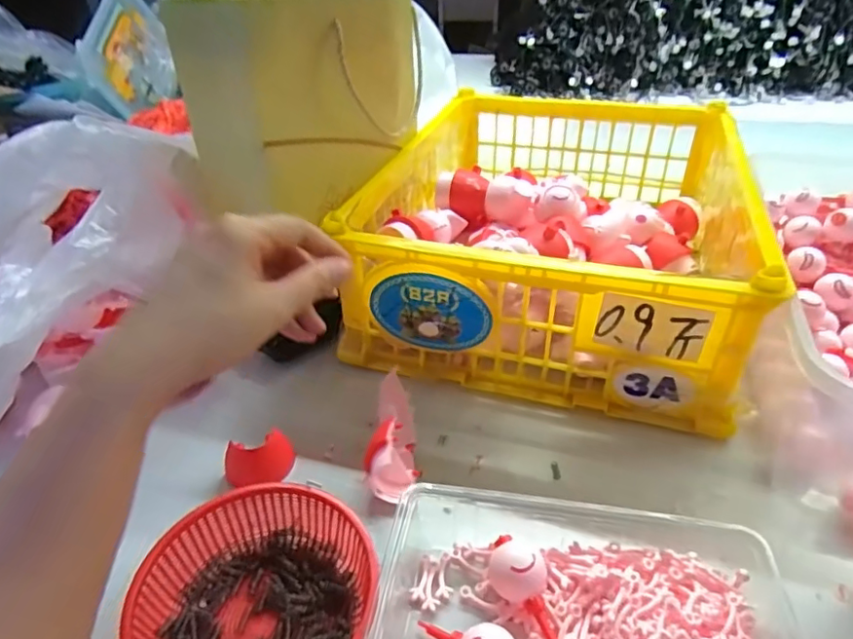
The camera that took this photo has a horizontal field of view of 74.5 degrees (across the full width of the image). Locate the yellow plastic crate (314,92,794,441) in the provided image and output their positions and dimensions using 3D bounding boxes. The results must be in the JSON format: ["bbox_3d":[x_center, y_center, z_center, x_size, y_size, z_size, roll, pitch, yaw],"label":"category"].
[{"bbox_3d":[0.148,-0.123,0.630,0.349,0.136,0.472,10,39,16],"label":"yellow plastic crate"}]

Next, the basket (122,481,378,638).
[{"bbox_3d":[-0.098,0.166,0.331,0.130,0.046,0.134,-1,36,0],"label":"basket"}]

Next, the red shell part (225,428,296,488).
[{"bbox_3d":[-0.127,0.108,0.430,0.050,0.033,0.026,-16,39,-19],"label":"red shell part"}]

